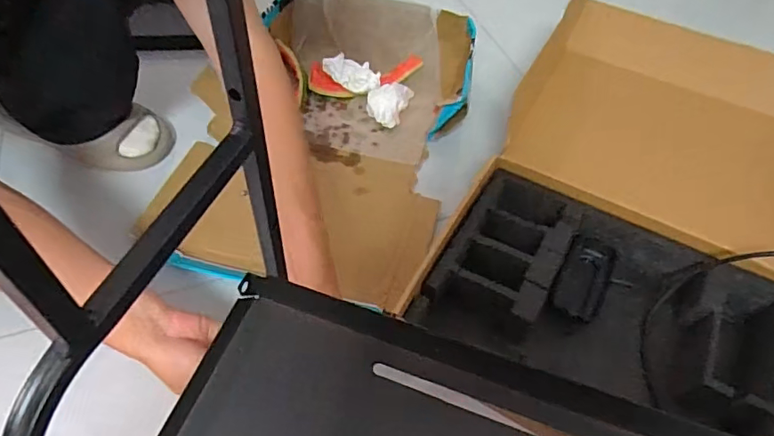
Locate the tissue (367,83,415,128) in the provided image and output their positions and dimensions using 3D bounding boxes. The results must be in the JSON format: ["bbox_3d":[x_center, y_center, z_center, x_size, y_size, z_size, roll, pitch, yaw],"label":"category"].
[{"bbox_3d":[0.000,-0.173,0.793,0.058,0.032,0.083,20,54,13],"label":"tissue"}]

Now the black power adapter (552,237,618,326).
[{"bbox_3d":[0.221,0.070,0.587,0.051,0.026,0.095,23,54,15],"label":"black power adapter"}]

